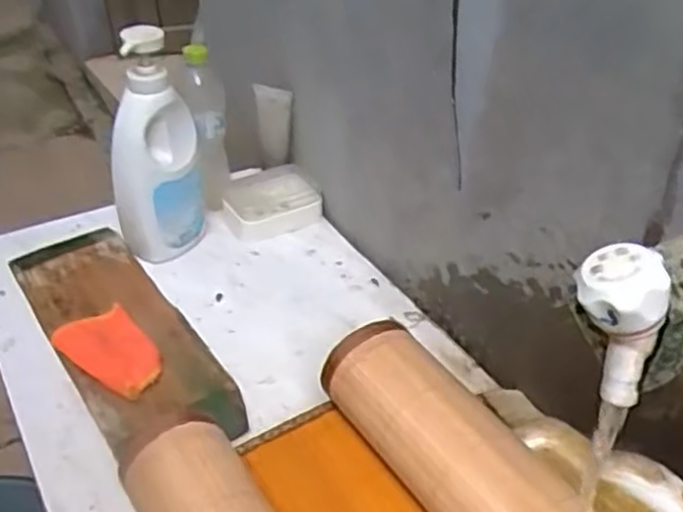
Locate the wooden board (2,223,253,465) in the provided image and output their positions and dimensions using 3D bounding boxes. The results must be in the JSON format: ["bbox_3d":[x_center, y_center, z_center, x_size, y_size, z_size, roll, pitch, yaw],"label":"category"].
[{"bbox_3d":[-0.250,0.084,0.792,0.136,0.026,0.388,-25,45,-27],"label":"wooden board"}]

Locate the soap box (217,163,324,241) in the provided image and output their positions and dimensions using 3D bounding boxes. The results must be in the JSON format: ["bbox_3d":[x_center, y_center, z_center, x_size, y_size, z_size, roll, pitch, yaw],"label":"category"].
[{"bbox_3d":[-0.099,-0.076,0.970,0.126,0.055,0.085,-19,43,-22],"label":"soap box"}]

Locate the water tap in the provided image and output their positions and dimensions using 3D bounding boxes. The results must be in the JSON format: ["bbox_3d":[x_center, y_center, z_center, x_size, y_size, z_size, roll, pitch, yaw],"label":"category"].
[{"bbox_3d":[0.141,0.037,0.366,0.044,0.080,0.034,13,41,15],"label":"water tap"}]

